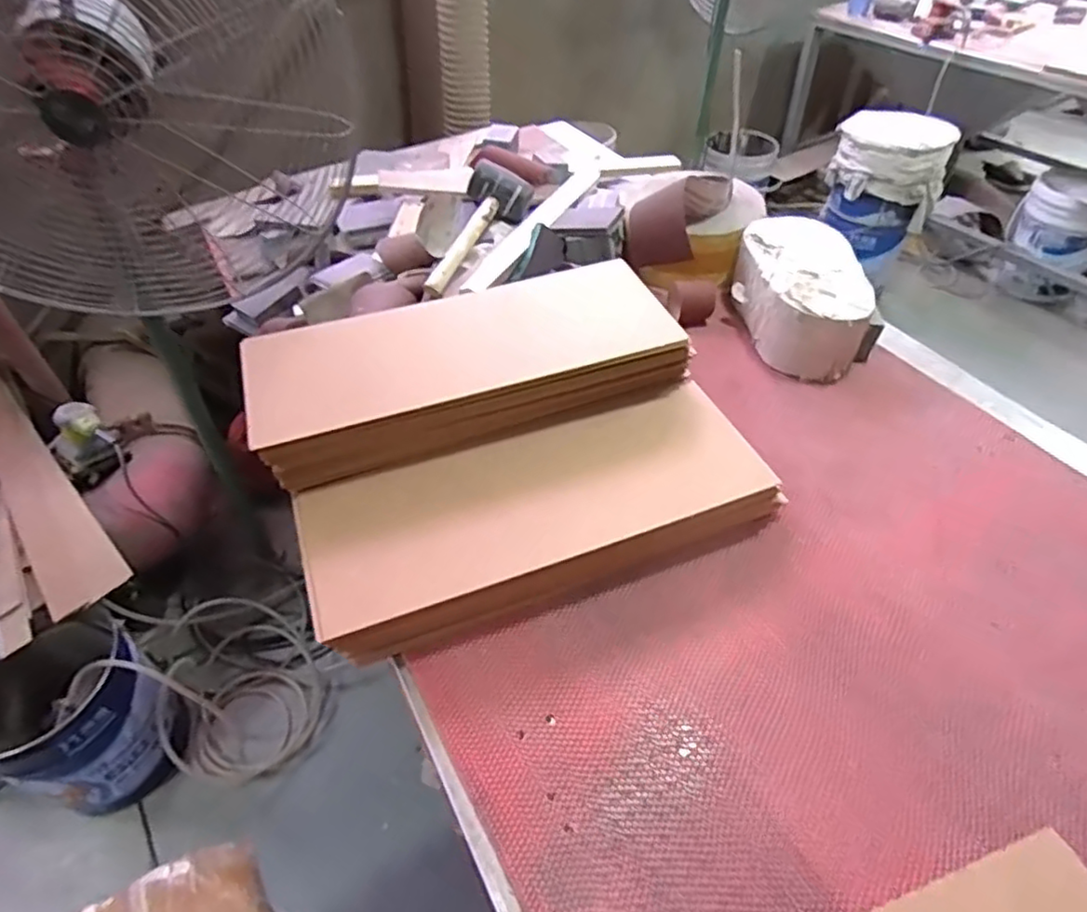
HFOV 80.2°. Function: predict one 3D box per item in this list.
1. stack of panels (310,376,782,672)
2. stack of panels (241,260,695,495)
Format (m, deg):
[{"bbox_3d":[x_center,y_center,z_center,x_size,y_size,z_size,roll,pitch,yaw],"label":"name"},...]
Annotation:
[{"bbox_3d":[-0.002,0.068,0.792,0.544,0.077,0.204,-16,48,-14],"label":"stack of panels"},{"bbox_3d":[-0.097,-0.126,0.866,0.547,0.092,0.215,-15,48,-12],"label":"stack of panels"}]

